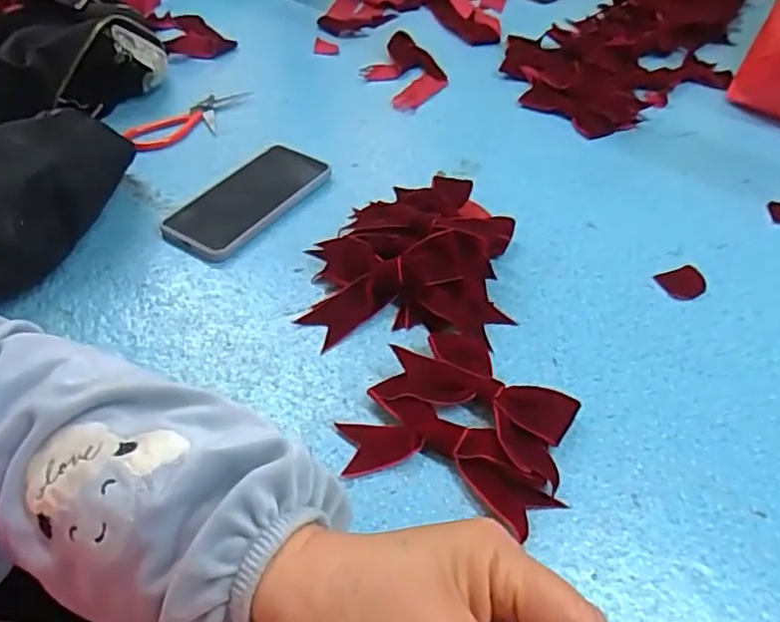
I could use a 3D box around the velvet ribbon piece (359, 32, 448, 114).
[{"bbox_3d":[0.018,-0.307,0.791,0.092,0.018,0.158,-19,49,-17],"label":"velvet ribbon piece"}]

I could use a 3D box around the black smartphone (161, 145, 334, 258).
[{"bbox_3d":[-0.136,-0.108,0.597,0.084,0.015,0.164,27,52,23],"label":"black smartphone"}]

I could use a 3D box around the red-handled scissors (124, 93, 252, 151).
[{"bbox_3d":[-0.219,-0.219,0.707,0.064,0.011,0.161,32,54,26],"label":"red-handled scissors"}]

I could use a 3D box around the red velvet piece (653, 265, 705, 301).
[{"bbox_3d":[0.251,-0.025,0.533,0.036,0.007,0.034,-18,49,-16],"label":"red velvet piece"}]

